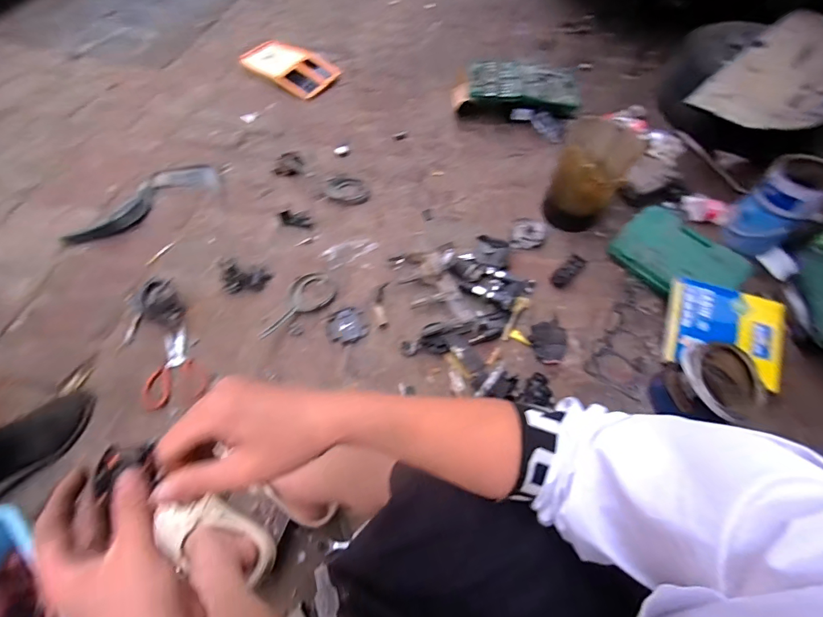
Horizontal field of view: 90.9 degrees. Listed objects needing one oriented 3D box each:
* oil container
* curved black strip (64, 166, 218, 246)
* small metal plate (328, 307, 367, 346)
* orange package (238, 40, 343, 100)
[{"bbox_3d":[0.492,-0.369,1.142,0.178,0.235,0.211,31,63,13],"label":"oil container"},{"bbox_3d":[-0.771,-0.314,1.164,0.435,0.051,0.158,-36,67,-23],"label":"curved black strip"},{"bbox_3d":[-0.162,0.044,1.013,0.093,0.013,0.095,-20,61,-16],"label":"small metal plate"},{"bbox_3d":[-0.454,-0.898,1.502,0.344,0.054,0.190,26,59,12],"label":"orange package"}]

